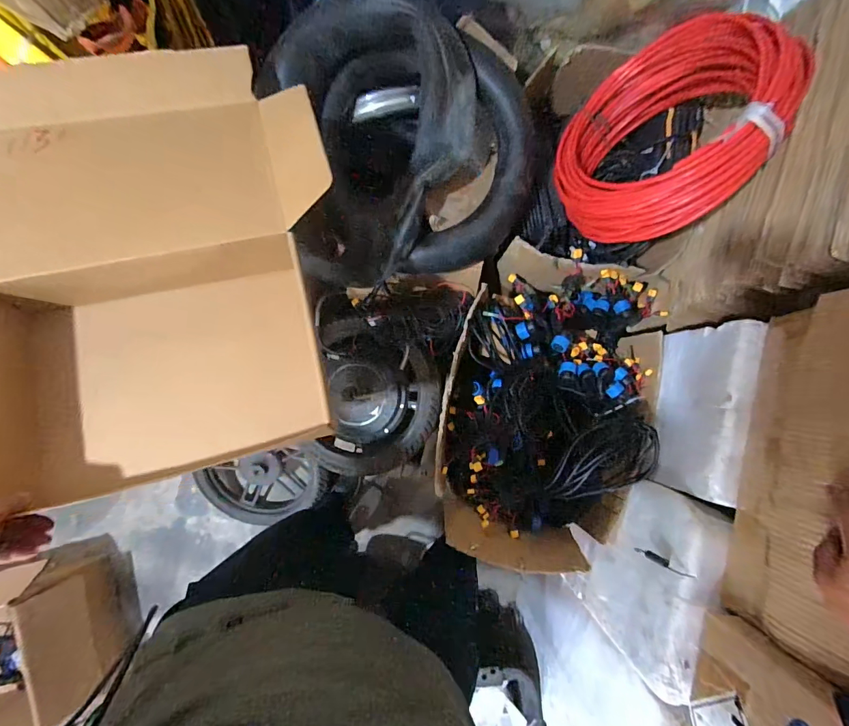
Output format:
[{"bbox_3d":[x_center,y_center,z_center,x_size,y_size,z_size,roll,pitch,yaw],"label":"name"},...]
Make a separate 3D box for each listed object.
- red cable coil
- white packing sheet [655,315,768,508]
[{"bbox_3d":[0.442,-0.409,0.719,0.107,0.336,0.354,24,72,-36],"label":"red cable coil"},{"bbox_3d":[0.466,0.076,0.696,0.040,0.181,0.279,14,86,0],"label":"white packing sheet"}]

